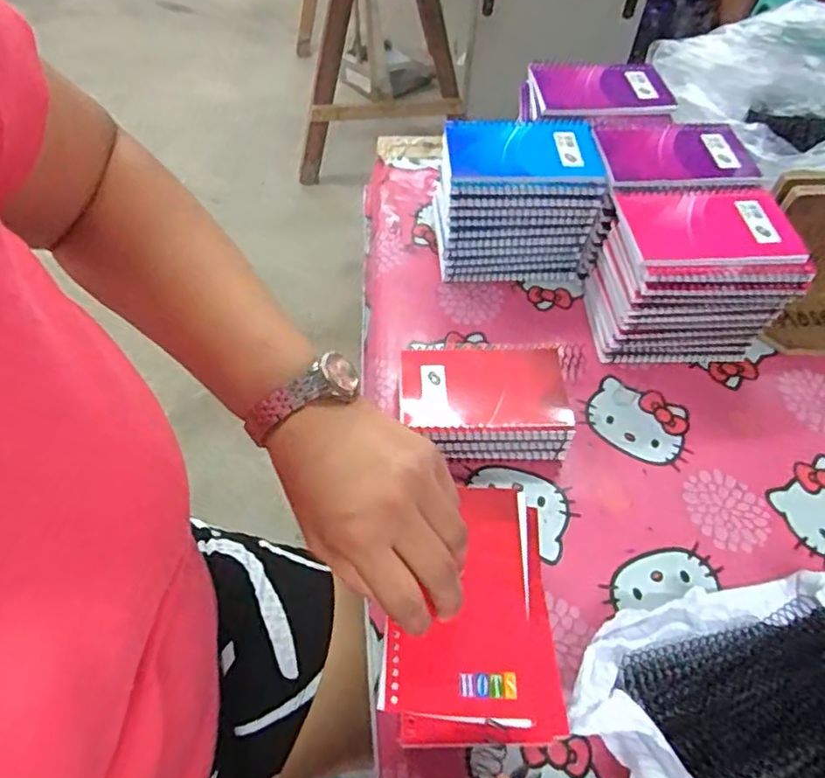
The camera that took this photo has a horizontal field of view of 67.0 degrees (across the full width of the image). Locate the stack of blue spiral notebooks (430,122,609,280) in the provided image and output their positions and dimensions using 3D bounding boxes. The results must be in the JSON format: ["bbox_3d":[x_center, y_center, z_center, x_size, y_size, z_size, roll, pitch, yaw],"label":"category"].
[{"bbox_3d":[0.093,-0.179,0.588,0.146,0.118,0.096,-2,55,-3],"label":"stack of blue spiral notebooks"}]

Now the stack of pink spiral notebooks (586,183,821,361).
[{"bbox_3d":[0.238,-0.096,0.543,0.144,0.119,0.100,0,55,-2],"label":"stack of pink spiral notebooks"}]

